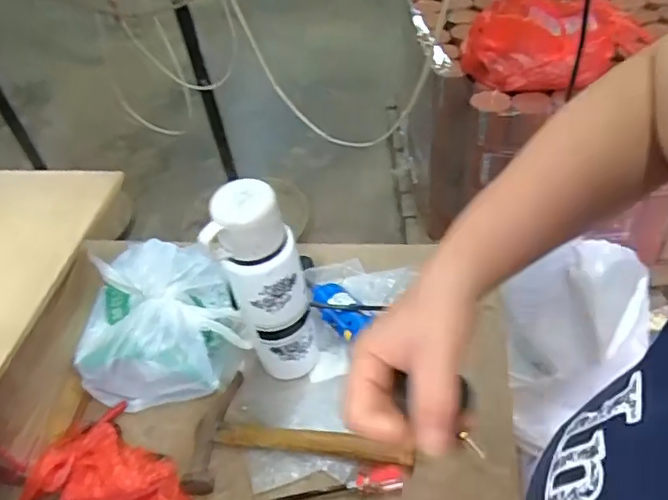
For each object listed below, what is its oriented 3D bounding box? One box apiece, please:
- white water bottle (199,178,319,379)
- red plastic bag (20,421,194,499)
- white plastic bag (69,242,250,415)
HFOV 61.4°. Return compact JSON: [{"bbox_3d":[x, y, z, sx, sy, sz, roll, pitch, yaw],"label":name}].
[{"bbox_3d":[-0.071,0.049,0.599,0.085,0.268,0.063,-13,46,-6],"label":"white water bottle"},{"bbox_3d":[-0.236,0.246,0.591,0.170,0.043,0.112,12,49,17],"label":"red plastic bag"},{"bbox_3d":[-0.213,0.080,0.708,0.187,0.115,0.195,-9,46,-2],"label":"white plastic bag"}]

